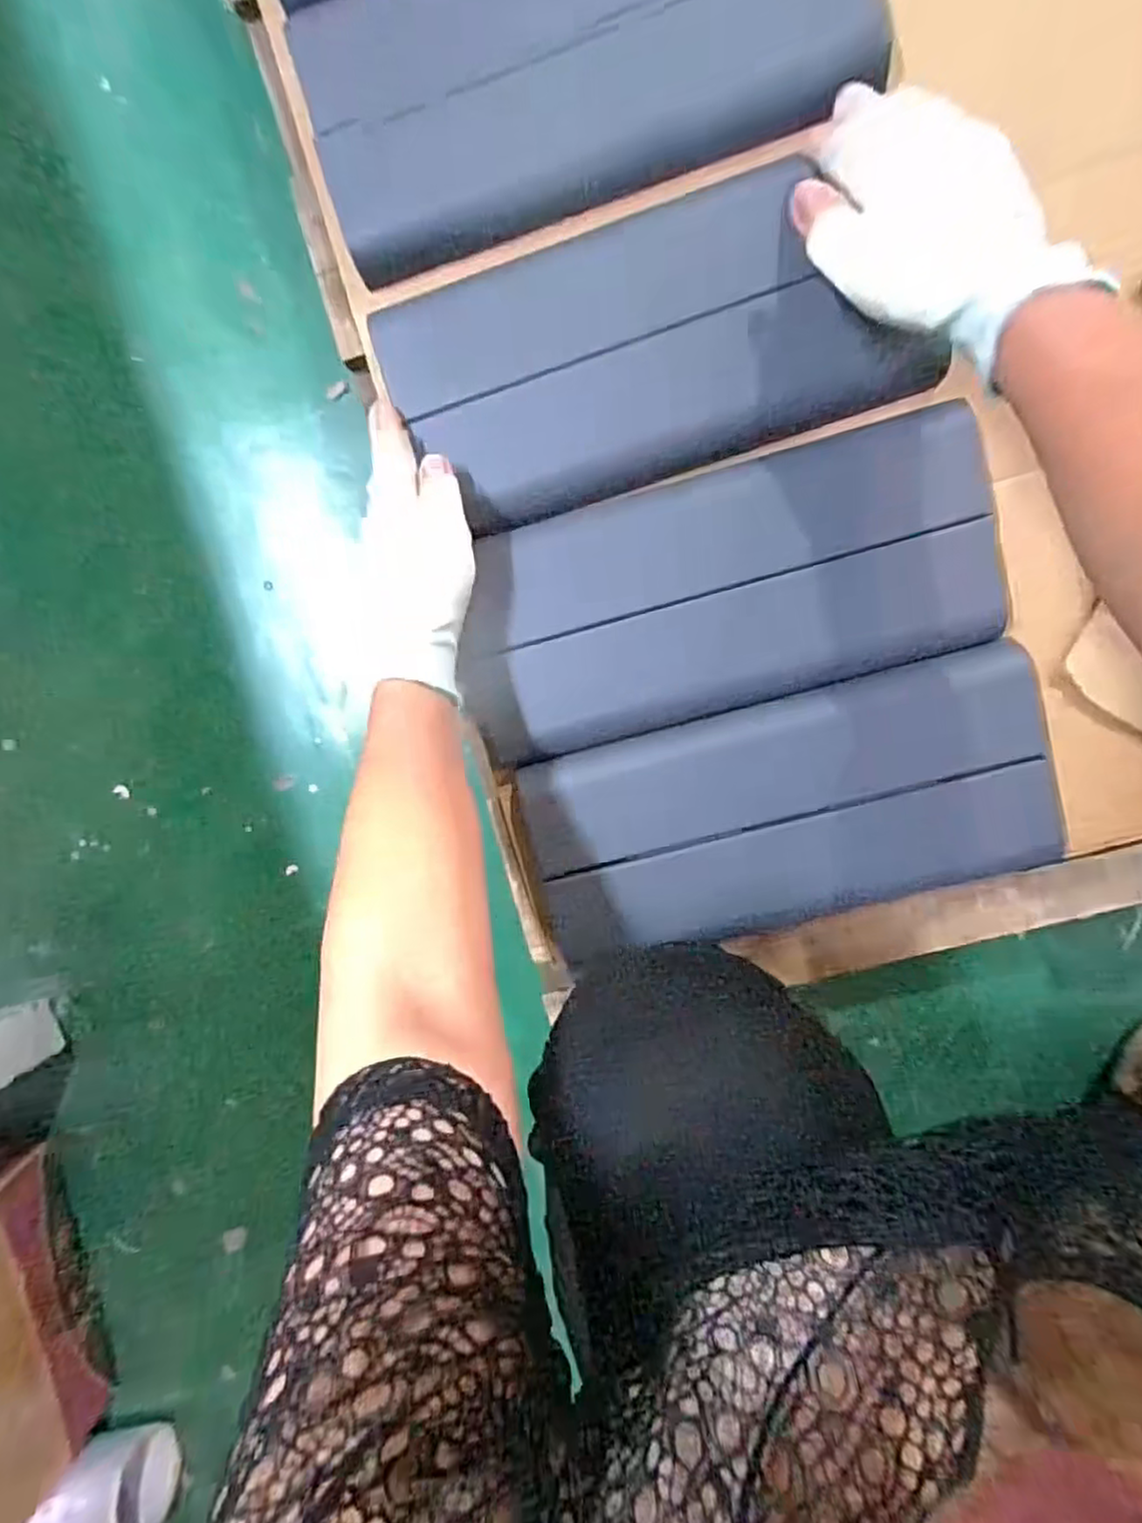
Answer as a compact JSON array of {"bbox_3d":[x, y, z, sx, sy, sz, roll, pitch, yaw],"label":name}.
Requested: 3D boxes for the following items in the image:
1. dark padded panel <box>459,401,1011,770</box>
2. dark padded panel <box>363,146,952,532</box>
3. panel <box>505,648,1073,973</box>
[{"bbox_3d":[0.089,-0.102,0.416,0.322,0.028,0.142,-15,97,1],"label":"dark padded panel"},{"bbox_3d":[0.046,-0.252,0.423,0.302,0.036,0.141,-14,110,13],"label":"dark padded panel"},{"bbox_3d":[0.139,0.037,0.443,0.321,0.031,0.150,-15,97,1],"label":"panel"}]

